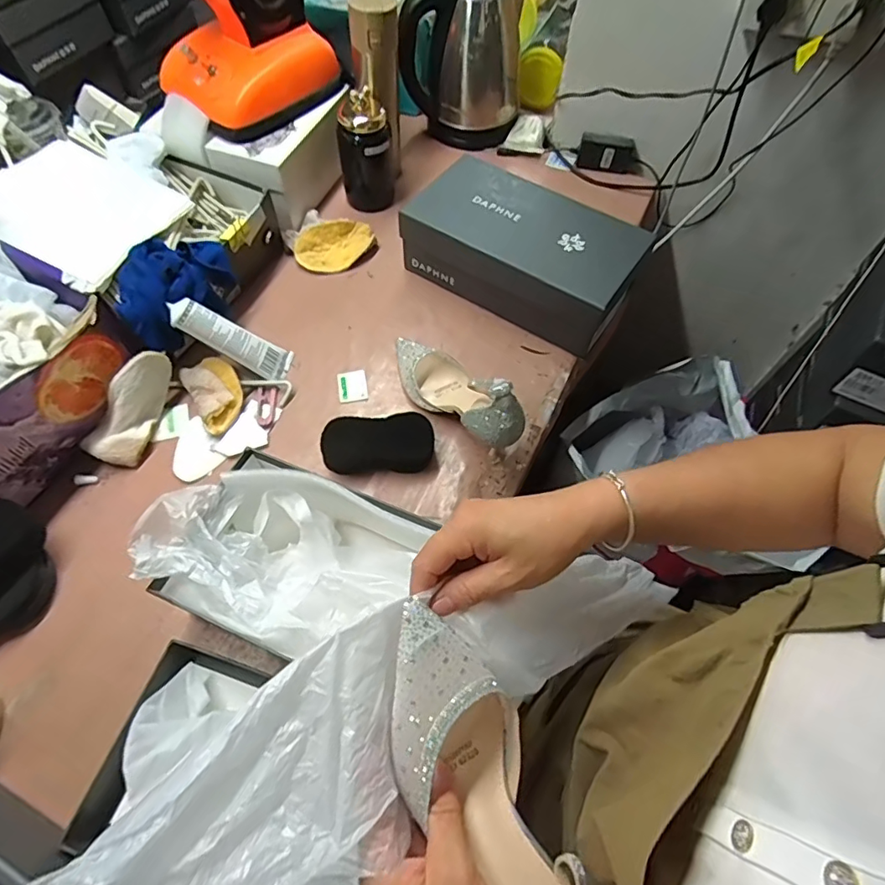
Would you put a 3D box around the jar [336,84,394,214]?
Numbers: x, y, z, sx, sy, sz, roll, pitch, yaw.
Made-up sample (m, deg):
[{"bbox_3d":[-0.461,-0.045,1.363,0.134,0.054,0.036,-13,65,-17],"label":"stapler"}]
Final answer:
[{"bbox_3d":[-0.112,-0.427,0.781,0.079,0.159,0.064,-8,62,-6],"label":"jar"}]

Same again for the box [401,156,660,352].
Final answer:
[{"bbox_3d":[0.107,-0.259,0.709,0.293,0.102,0.151,32,65,15],"label":"box"}]

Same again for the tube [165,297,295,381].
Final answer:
[{"bbox_3d":[-0.253,-0.123,0.635,0.146,0.023,0.047,29,55,-33],"label":"tube"}]

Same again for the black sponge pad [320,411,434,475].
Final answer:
[{"bbox_3d":[-0.075,0.001,0.608,0.126,0.035,0.055,-4,62,-4],"label":"black sponge pad"}]

